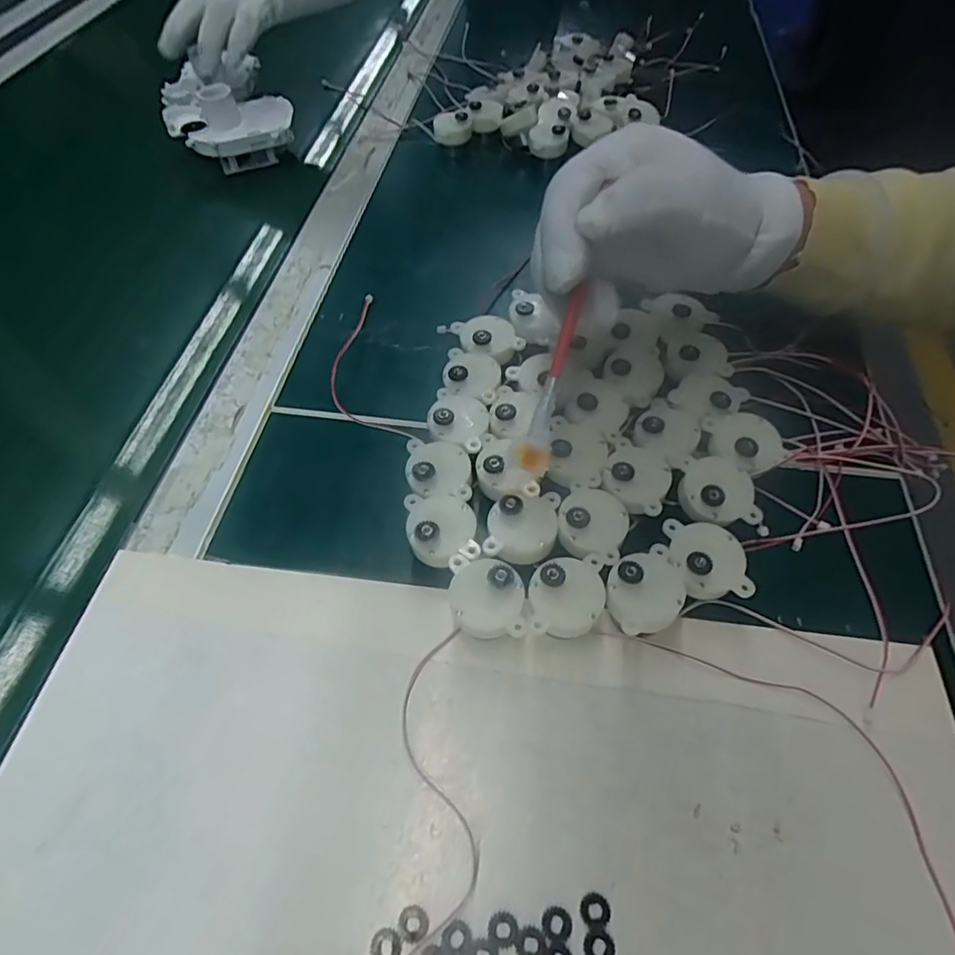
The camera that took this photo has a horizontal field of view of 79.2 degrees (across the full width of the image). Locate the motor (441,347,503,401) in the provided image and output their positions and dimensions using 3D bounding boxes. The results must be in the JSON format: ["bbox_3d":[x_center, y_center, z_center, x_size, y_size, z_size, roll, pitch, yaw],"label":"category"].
[{"bbox_3d":[-0.003,-0.057,0.320,0.032,0.016,0.033,11,57,9],"label":"motor"}]

